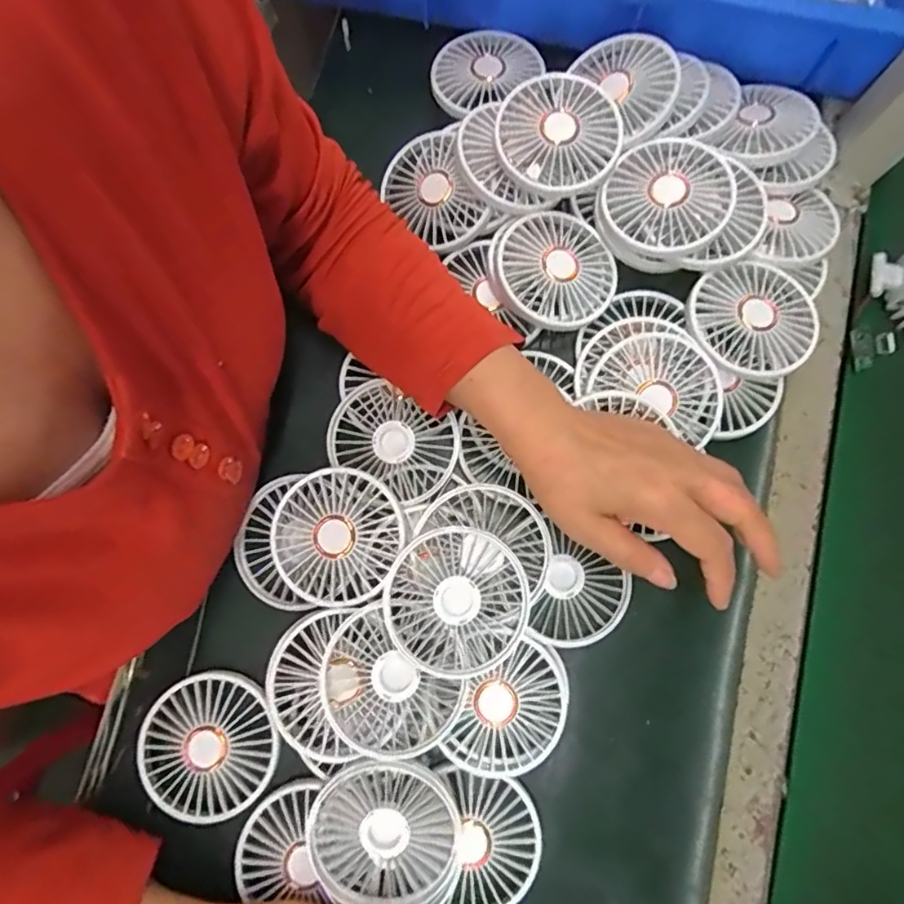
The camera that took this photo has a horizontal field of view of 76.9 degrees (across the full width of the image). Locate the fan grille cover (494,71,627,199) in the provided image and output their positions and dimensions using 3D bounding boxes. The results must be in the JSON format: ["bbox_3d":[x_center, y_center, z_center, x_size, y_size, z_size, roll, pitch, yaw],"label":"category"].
[{"bbox_3d":[0.075,-0.225,0.405,0.087,0.021,0.085,-43,87,-1],"label":"fan grille cover"}]

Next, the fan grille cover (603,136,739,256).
[{"bbox_3d":[0.152,-0.183,0.400,0.084,0.018,0.084,17,80,2],"label":"fan grille cover"}]

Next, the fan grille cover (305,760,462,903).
[{"bbox_3d":[-0.038,0.227,0.341,0.091,0.021,0.087,25,92,1],"label":"fan grille cover"}]

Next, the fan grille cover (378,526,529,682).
[{"bbox_3d":[0.003,0.093,0.362,0.088,0.025,0.086,35,84,-2],"label":"fan grille cover"}]

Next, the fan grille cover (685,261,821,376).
[{"bbox_3d":[0.211,-0.094,0.407,0.087,0.027,0.081,7,80,2],"label":"fan grille cover"}]

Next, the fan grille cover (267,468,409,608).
[{"bbox_3d":[-0.078,0.055,0.376,0.086,0.026,0.084,29,81,6],"label":"fan grille cover"}]

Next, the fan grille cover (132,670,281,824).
[{"bbox_3d":[-0.156,0.190,0.368,0.084,0.012,0.087,37,82,7],"label":"fan grille cover"}]

